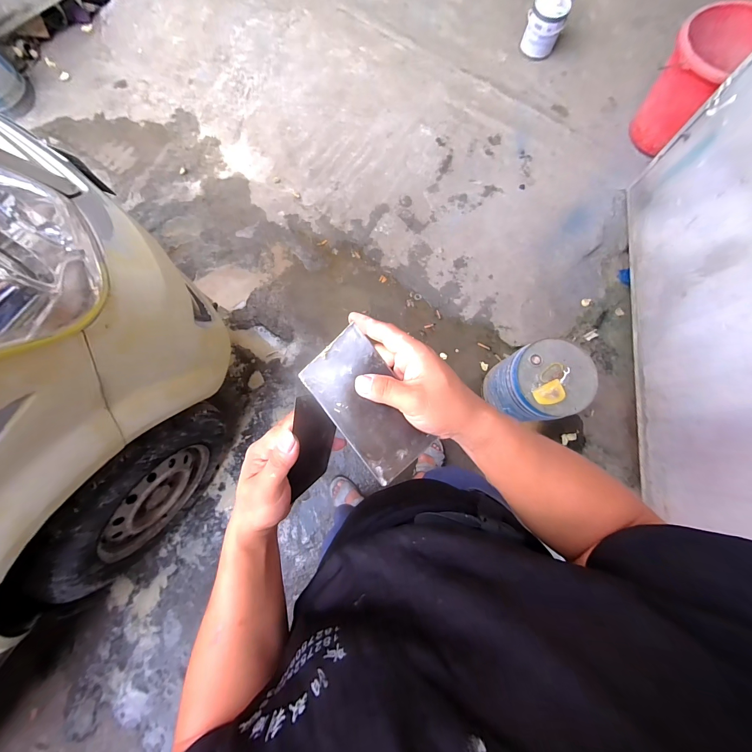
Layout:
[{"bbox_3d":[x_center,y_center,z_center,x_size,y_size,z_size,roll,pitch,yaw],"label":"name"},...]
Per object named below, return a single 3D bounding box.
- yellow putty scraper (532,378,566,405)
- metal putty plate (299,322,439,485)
[{"bbox_3d":[0.563,0.057,1.040,0.099,0.008,0.066,-22,79,-5],"label":"yellow putty scraper"},{"bbox_3d":[-0.007,0.026,0.299,0.071,0.006,0.133,-36,89,-18],"label":"metal putty plate"}]

